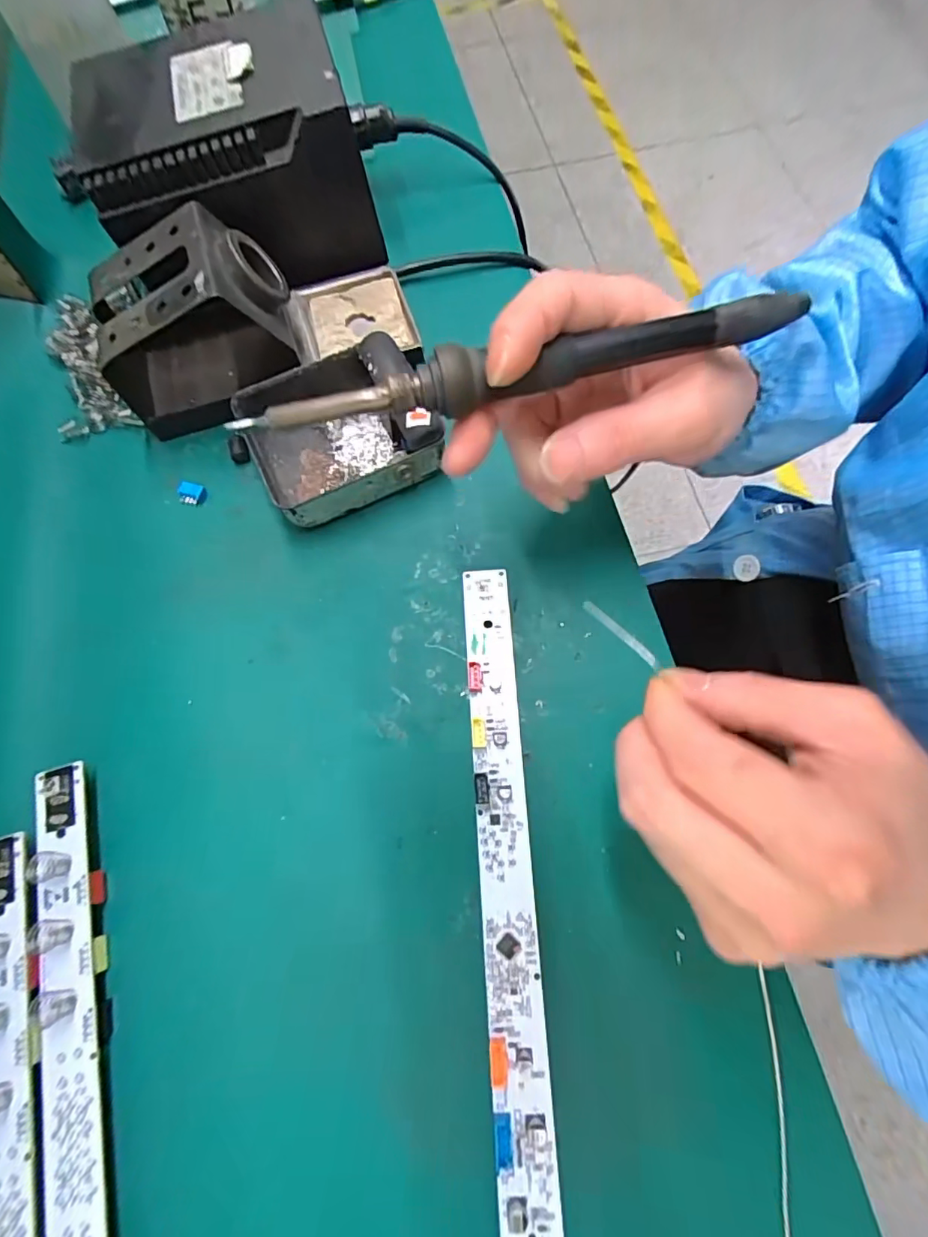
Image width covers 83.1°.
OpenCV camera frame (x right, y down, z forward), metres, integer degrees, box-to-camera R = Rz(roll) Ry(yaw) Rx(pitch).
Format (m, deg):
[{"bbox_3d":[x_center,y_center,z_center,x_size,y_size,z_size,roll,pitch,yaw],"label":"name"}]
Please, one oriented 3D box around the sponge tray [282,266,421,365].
[{"bbox_3d":[-0.067,-0.177,0.310,0.070,0.009,0.062,-18,71,-5],"label":"sponge tray"}]

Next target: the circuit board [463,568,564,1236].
[{"bbox_3d":[0.018,0.115,0.214,0.022,0.015,0.284,-3,71,-1],"label":"circuit board"}]

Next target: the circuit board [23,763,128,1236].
[{"bbox_3d":[-0.137,0.197,0.185,0.023,0.017,0.283,-16,71,-4],"label":"circuit board"}]

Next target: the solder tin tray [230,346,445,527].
[{"bbox_3d":[-0.061,-0.100,0.281,0.104,0.026,0.080,-24,71,-7],"label":"solder tin tray"}]

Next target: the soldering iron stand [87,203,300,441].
[{"bbox_3d":[-0.143,-0.159,0.279,0.096,0.069,0.074,-24,71,-7],"label":"soldering iron stand"}]

